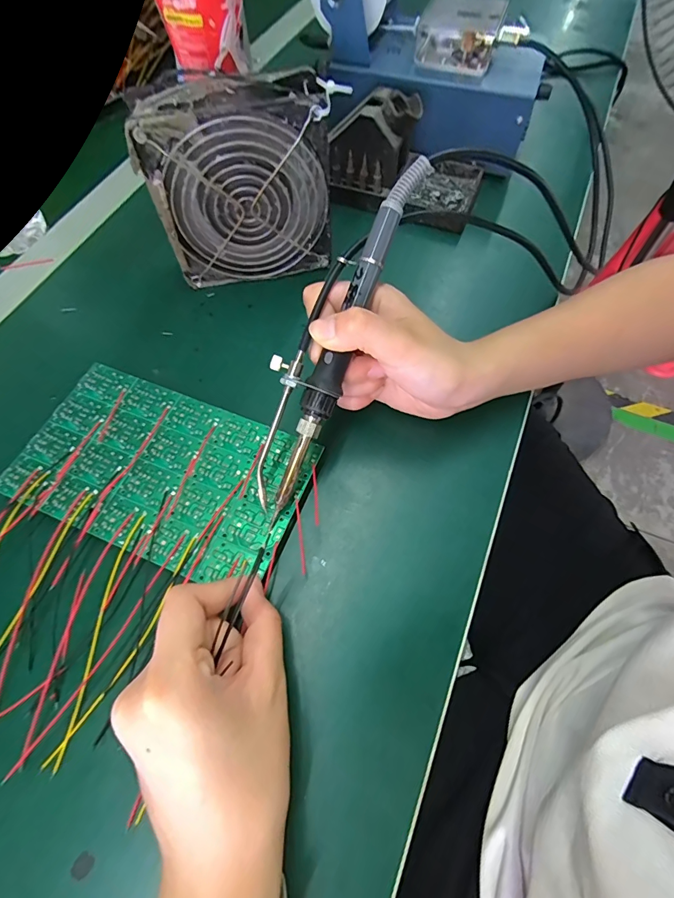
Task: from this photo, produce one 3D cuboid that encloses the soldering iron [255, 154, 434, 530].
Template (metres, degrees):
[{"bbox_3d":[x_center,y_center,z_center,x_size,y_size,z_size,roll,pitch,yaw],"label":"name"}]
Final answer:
[{"bbox_3d":[-0.004,-0.062,0.239,0.037,0.029,0.204,25,94,8],"label":"soldering iron"}]

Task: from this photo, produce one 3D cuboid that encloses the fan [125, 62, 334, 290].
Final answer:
[{"bbox_3d":[-0.066,-0.185,0.300,0.118,0.117,0.043,-9,64,-5],"label":"fan"}]

